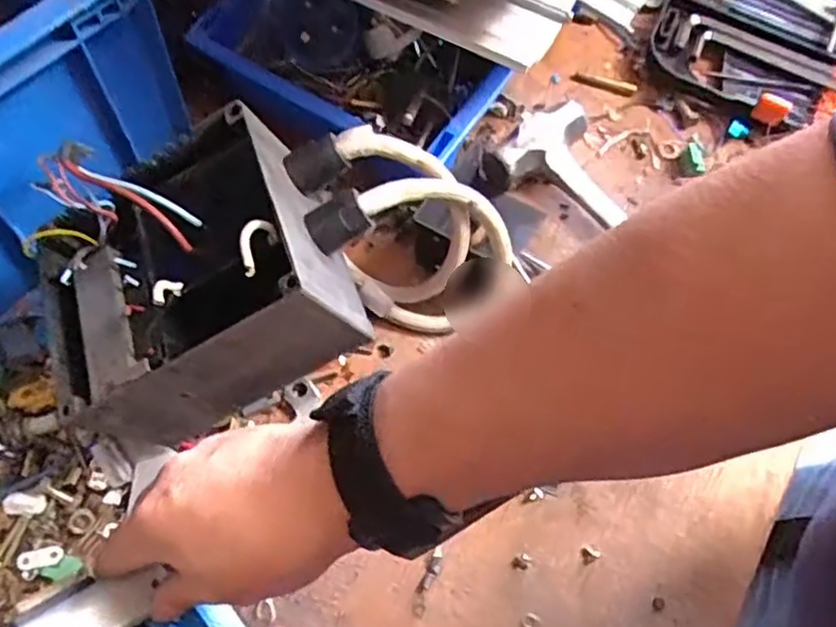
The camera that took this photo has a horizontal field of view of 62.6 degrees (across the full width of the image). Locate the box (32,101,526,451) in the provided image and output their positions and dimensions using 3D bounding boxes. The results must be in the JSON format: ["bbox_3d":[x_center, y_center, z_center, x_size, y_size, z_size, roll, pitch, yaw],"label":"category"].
[{"bbox_3d":[-0.078,-0.034,0.422,0.278,0.144,0.140,-20,67,-12],"label":"box"}]

